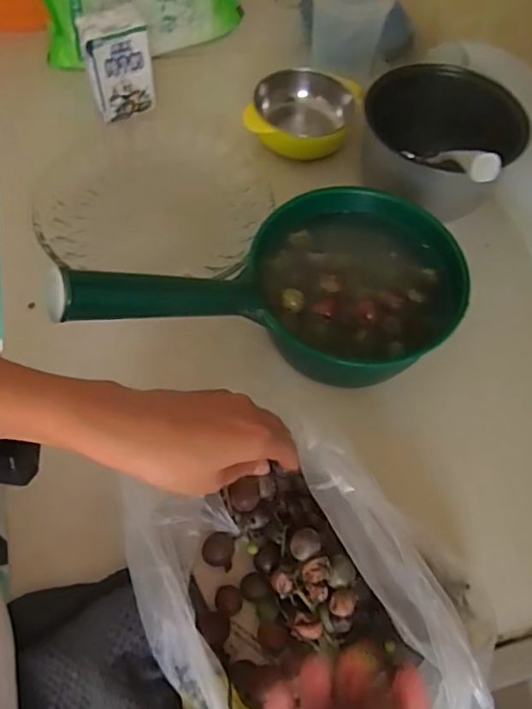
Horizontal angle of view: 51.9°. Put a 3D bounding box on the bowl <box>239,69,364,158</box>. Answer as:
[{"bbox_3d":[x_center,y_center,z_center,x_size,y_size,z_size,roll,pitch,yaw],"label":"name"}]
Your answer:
[{"bbox_3d":[0.043,-0.284,0.644,0.117,0.043,0.116,15,61,4],"label":"bowl"}]

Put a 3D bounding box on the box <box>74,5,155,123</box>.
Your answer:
[{"bbox_3d":[-0.164,-0.323,0.616,0.070,0.112,0.026,-24,65,-16],"label":"box"}]

